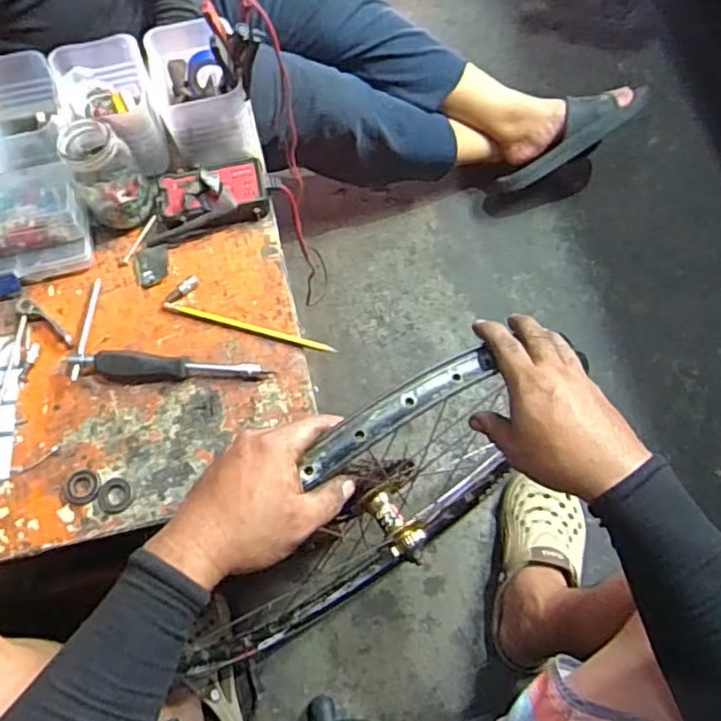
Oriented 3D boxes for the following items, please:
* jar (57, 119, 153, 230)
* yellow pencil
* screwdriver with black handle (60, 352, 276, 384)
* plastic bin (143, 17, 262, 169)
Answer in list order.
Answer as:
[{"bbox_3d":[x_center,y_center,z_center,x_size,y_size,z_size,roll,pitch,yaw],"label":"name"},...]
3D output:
[{"bbox_3d":[-0.249,-0.181,0.616,0.064,0.098,0.074,-34,73,-12],"label":"jar"},{"bbox_3d":[-0.109,-0.032,0.609,0.171,0.007,0.010,15,70,6],"label":"yellow pencil"},{"bbox_3d":[-0.184,0.009,0.590,0.195,0.025,0.020,3,69,1],"label":"screwdriver with black handle"},{"bbox_3d":[-0.165,-0.274,0.660,0.089,0.080,0.127,-22,71,-8],"label":"plastic bin"}]

